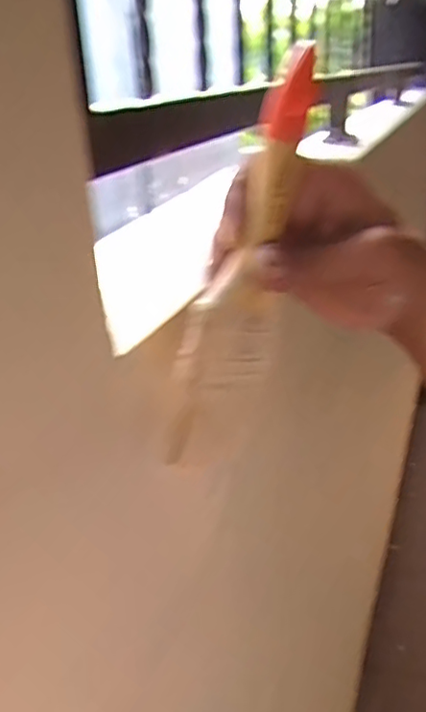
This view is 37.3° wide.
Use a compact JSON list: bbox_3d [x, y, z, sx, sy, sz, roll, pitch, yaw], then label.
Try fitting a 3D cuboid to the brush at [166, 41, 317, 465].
[{"bbox_3d":[0.020,-0.041,0.310,0.052,0.194,0.021,11,8,-30],"label":"brush"}]

